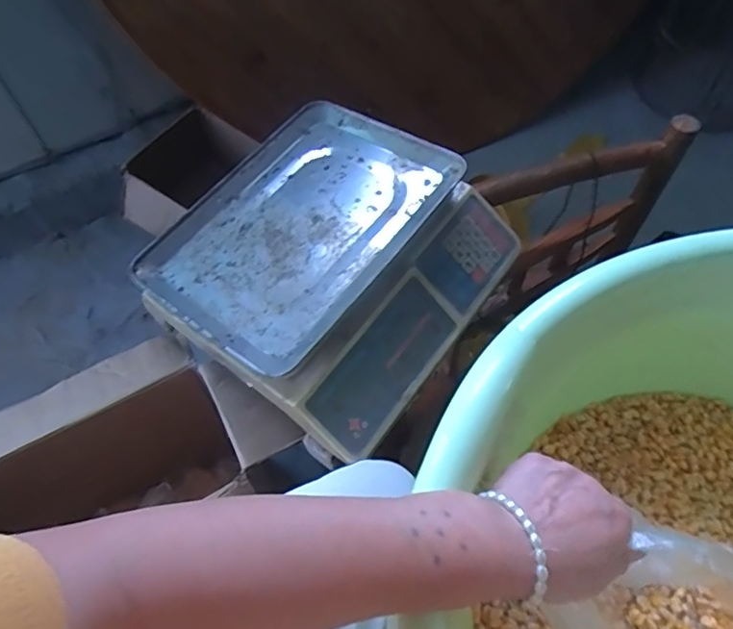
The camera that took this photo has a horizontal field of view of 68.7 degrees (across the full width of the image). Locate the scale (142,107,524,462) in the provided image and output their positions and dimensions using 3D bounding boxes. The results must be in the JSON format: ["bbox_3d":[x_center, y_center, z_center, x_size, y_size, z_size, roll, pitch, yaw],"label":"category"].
[{"bbox_3d":[-0.043,-0.064,0.617,0.325,0.102,0.340,32,65,20],"label":"scale"}]

